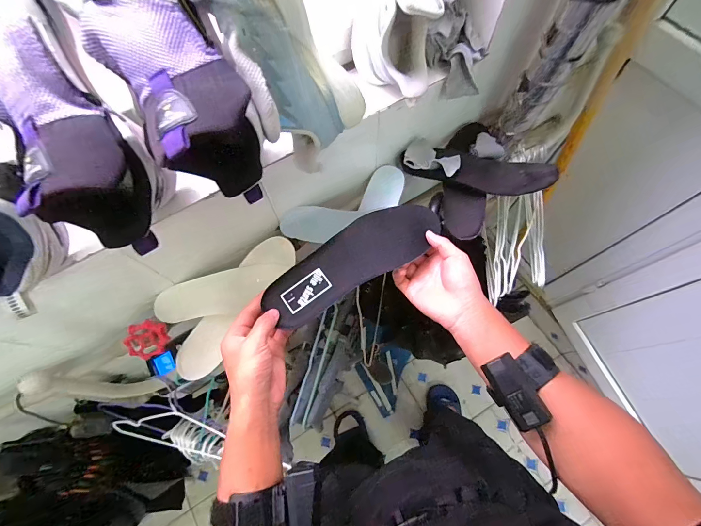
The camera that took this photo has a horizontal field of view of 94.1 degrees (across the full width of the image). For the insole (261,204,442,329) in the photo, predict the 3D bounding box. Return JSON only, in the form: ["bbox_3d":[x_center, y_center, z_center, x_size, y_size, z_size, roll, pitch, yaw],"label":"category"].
[{"bbox_3d":[0.004,-0.007,0.431,0.240,0.019,0.078,-32,71,-11],"label":"insole"}]

